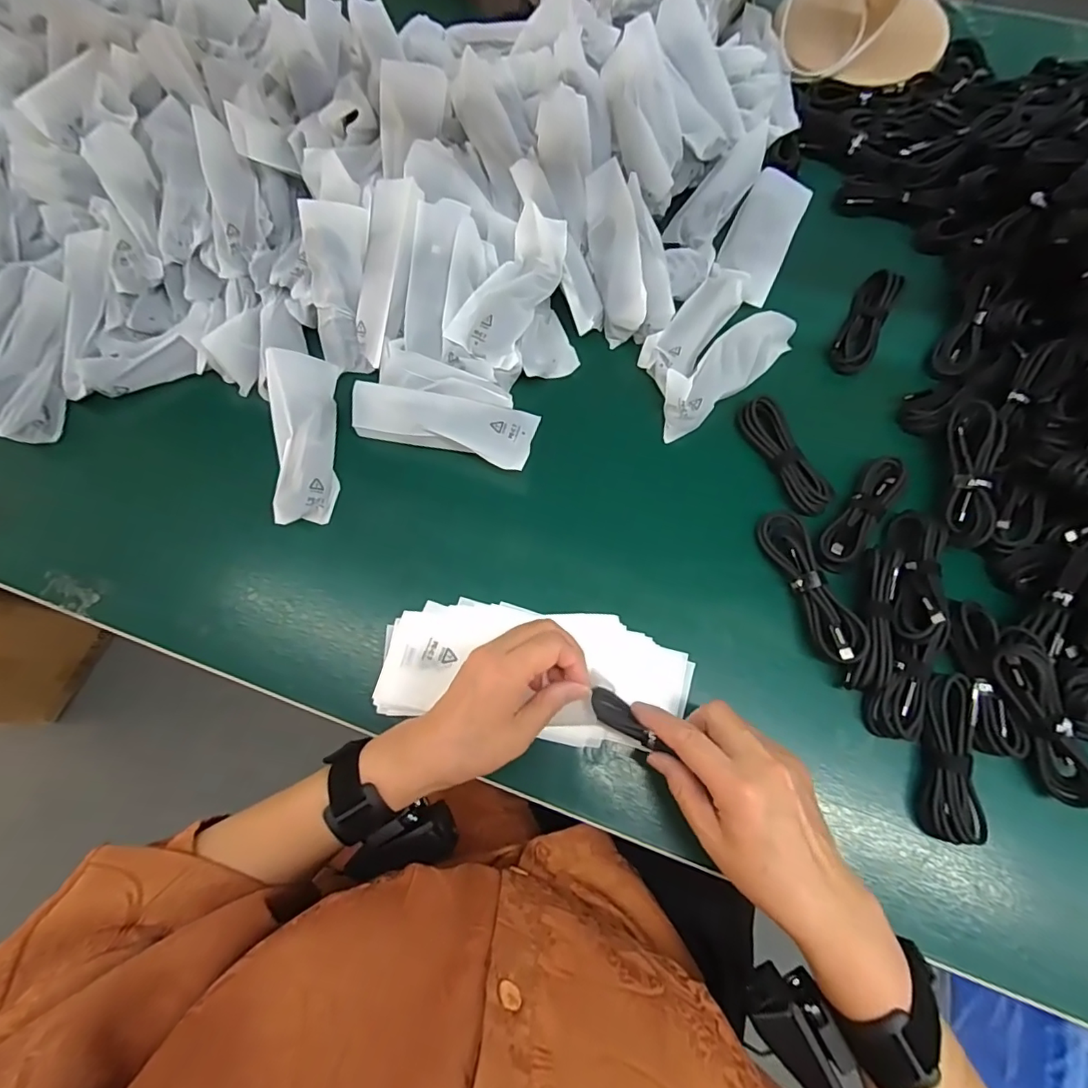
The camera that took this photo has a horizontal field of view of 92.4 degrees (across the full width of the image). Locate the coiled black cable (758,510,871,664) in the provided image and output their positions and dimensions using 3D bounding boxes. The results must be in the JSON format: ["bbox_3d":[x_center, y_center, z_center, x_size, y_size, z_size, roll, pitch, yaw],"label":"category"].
[{"bbox_3d":[0.208,0.030,0.407,0.032,0.033,0.123,-16,72,-2],"label":"coiled black cable"}]

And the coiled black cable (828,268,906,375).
[{"bbox_3d":[0.300,-0.210,0.483,0.033,0.024,0.110,26,75,11],"label":"coiled black cable"}]

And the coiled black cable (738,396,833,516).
[{"bbox_3d":[0.206,-0.075,0.448,0.033,0.014,0.111,-26,73,-6],"label":"coiled black cable"}]

